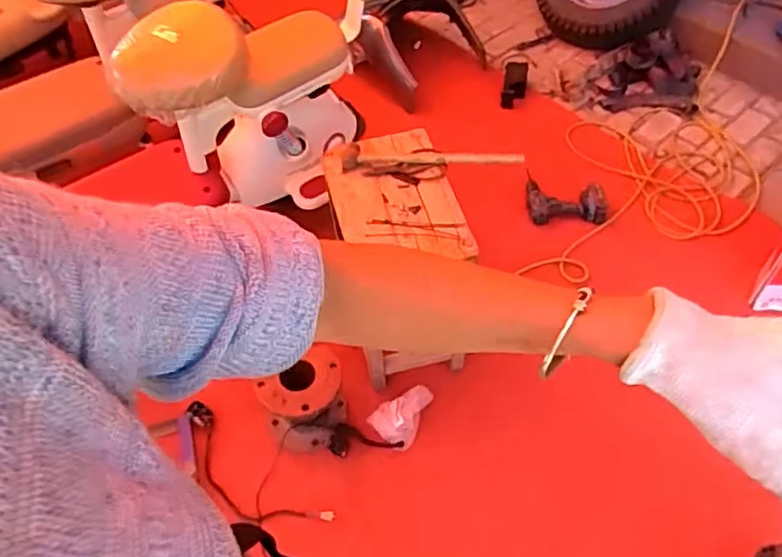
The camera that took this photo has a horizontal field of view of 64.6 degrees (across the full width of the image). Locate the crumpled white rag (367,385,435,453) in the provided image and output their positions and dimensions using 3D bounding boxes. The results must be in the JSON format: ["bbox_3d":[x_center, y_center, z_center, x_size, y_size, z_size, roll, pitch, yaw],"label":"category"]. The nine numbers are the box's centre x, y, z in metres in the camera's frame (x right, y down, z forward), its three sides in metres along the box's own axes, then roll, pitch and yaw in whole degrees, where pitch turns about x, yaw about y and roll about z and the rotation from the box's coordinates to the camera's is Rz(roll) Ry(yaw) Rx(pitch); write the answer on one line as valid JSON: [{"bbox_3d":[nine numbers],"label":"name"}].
[{"bbox_3d":[0.034,0.316,1.450,0.098,0.050,0.149,34,60,25],"label":"crumpled white rag"}]

